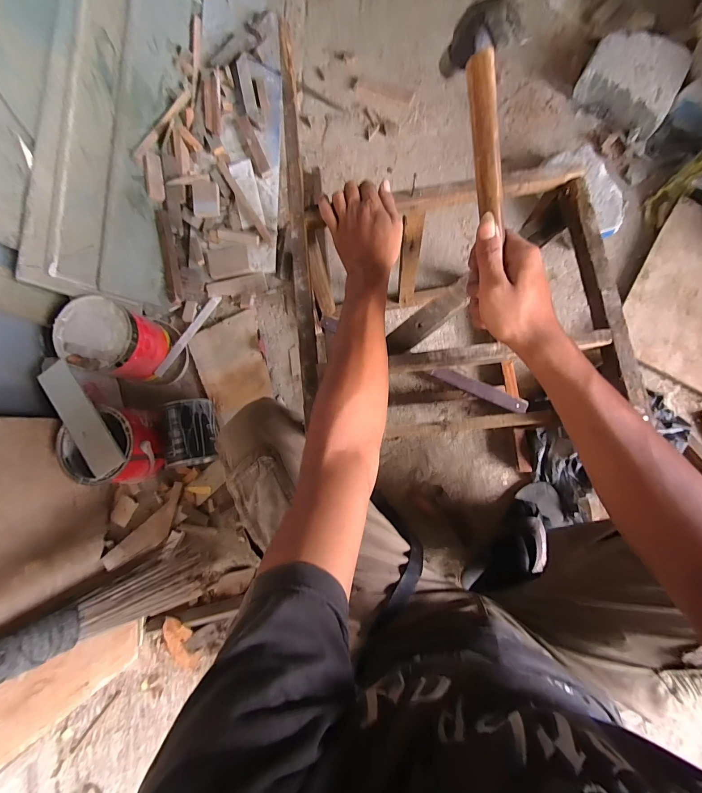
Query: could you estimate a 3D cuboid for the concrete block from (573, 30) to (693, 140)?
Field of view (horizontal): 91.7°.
[{"bbox_3d":[0.643,-0.716,0.774,0.214,0.056,0.184,42,90,8],"label":"concrete block"}]

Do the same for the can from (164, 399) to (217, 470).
[{"bbox_3d":[-0.329,0.073,0.717,0.089,0.088,0.132,-7,83,3],"label":"can"}]

